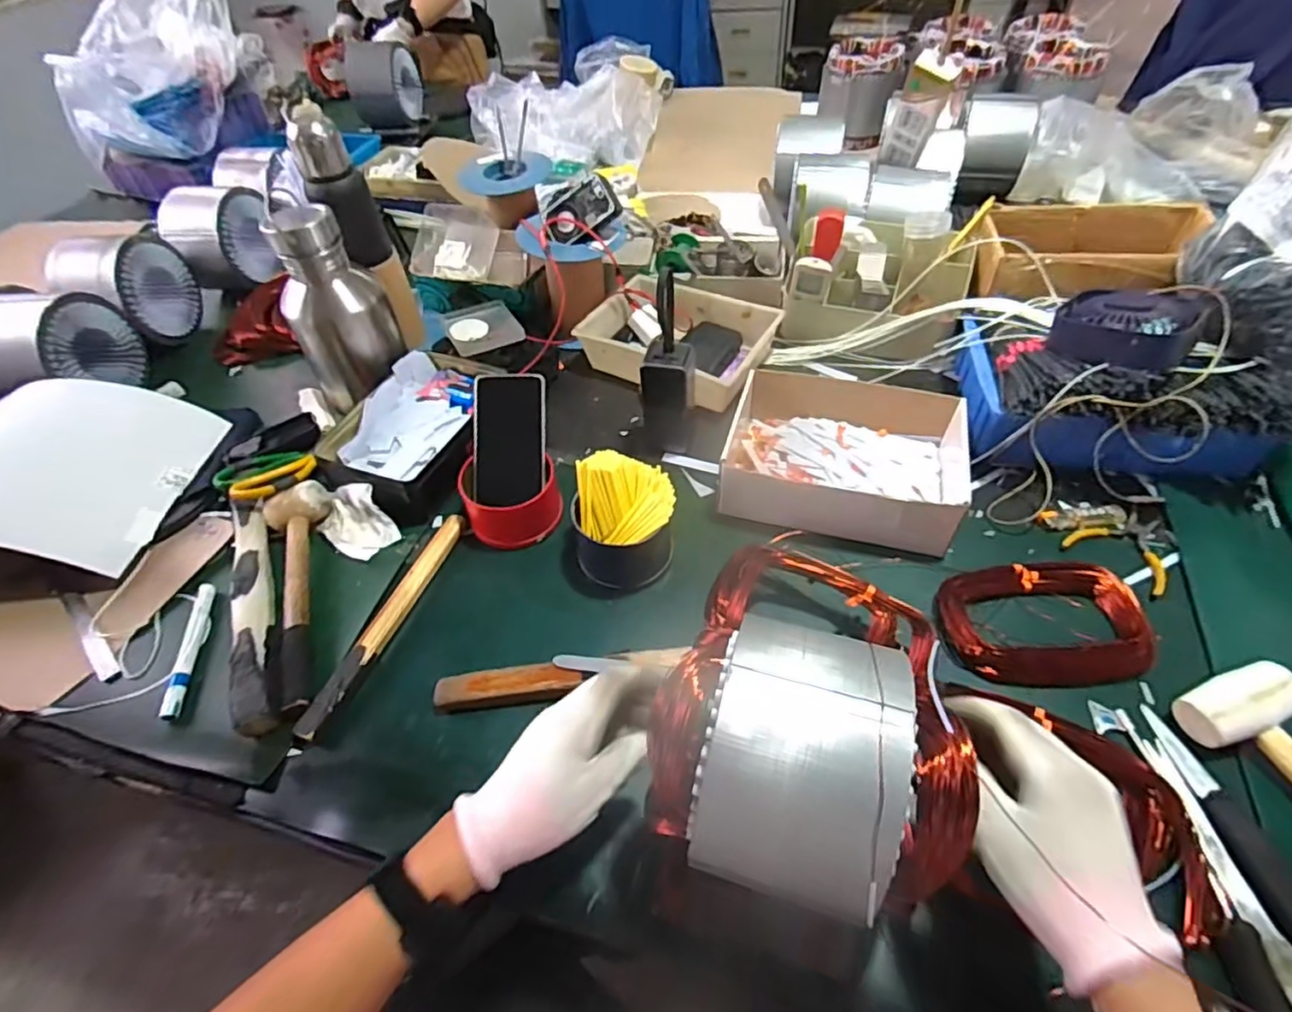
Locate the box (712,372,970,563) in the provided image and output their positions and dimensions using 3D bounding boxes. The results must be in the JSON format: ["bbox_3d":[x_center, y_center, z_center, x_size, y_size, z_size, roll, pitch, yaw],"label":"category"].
[{"bbox_3d":[0.218,-0.058,0.688,0.248,0.067,0.201,12,52,14],"label":"box"}]

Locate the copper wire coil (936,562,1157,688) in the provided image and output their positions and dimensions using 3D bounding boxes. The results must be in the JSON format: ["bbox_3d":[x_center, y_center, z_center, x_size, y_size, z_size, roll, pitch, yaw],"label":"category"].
[{"bbox_3d":[0.363,0.104,0.572,0.167,0.031,0.116,-3,50,1],"label":"copper wire coil"}]

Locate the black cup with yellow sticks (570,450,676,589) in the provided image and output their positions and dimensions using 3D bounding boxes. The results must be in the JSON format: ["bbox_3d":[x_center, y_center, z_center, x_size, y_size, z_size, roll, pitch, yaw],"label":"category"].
[{"bbox_3d":[-0.022,0.016,0.627,0.100,0.095,0.097,-2,50,2],"label":"black cup with yellow sticks"}]

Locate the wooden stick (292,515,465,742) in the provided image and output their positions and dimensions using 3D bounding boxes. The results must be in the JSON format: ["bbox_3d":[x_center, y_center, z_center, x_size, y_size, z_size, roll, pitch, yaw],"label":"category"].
[{"bbox_3d":[-0.253,0.106,0.613,0.023,0.020,0.257,13,52,15],"label":"wooden stick"}]

